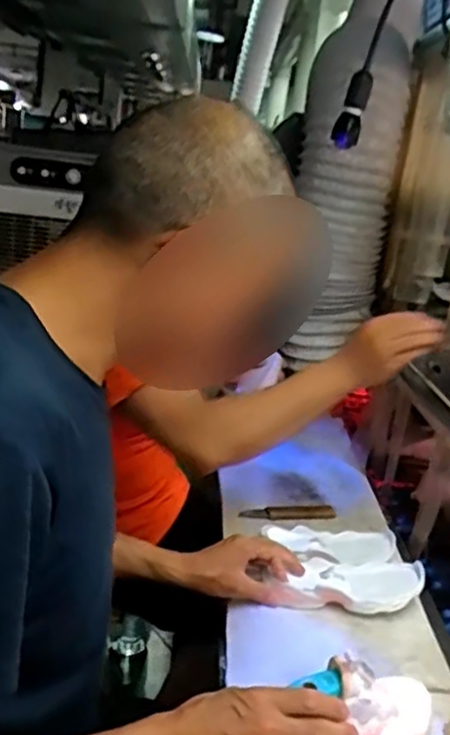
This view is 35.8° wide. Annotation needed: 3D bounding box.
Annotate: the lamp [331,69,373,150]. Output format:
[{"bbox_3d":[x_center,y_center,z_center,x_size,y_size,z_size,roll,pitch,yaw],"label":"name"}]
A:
[{"bbox_3d":[0.204,-0.414,1.121,0.048,0.115,0.035,10,18,9],"label":"lamp"}]

